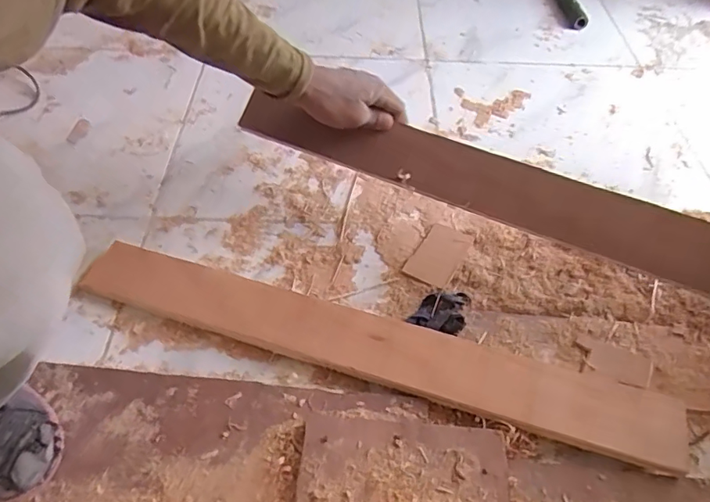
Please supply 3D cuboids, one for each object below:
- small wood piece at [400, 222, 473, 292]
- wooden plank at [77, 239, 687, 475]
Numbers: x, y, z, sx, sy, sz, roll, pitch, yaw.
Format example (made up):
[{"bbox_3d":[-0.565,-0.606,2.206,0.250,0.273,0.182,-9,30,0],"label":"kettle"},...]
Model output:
[{"bbox_3d":[0.109,0.004,0.656,0.058,0.008,0.100,27,55,18],"label":"small wood piece"},{"bbox_3d":[-0.001,0.097,0.547,0.657,0.021,0.072,15,59,11],"label":"wooden plank"}]

